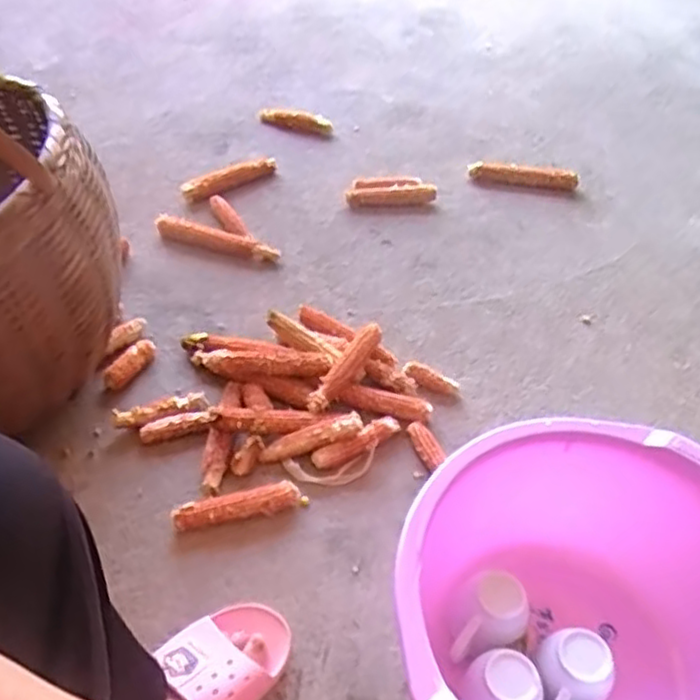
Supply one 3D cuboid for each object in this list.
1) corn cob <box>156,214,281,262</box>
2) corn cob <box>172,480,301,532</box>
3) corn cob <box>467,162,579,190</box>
[{"bbox_3d":[-0.214,-0.175,1.104,0.208,0.034,0.034,14,49,9],"label":"corn cob"},{"bbox_3d":[-0.128,0.178,0.789,0.140,0.031,0.027,-10,49,-11],"label":"corn cob"},{"bbox_3d":[0.318,-0.316,1.272,0.197,0.030,0.041,8,48,4],"label":"corn cob"}]

